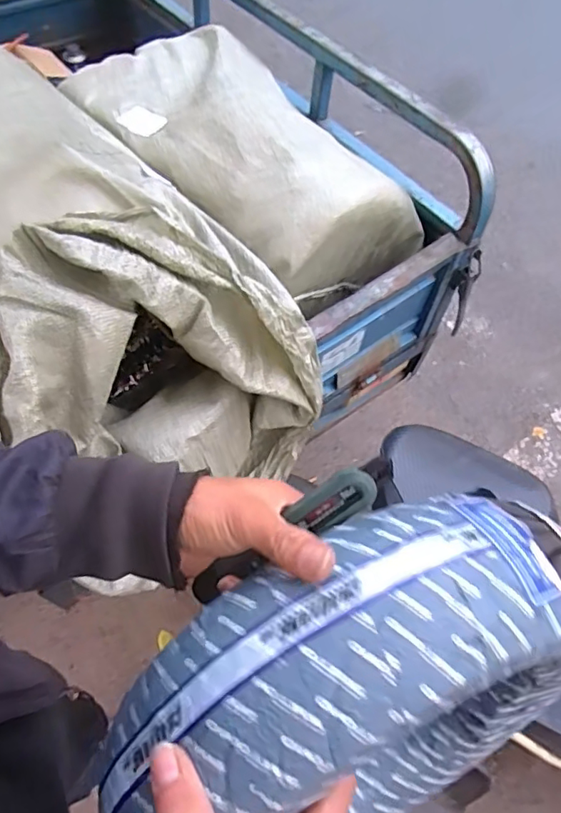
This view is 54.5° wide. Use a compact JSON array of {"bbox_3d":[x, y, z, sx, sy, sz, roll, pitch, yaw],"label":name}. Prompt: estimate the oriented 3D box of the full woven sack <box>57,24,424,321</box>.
[{"bbox_3d":[-0.091,-0.481,1.062,0.400,0.207,0.676,-30,65,-23],"label":"full woven sack"}]

